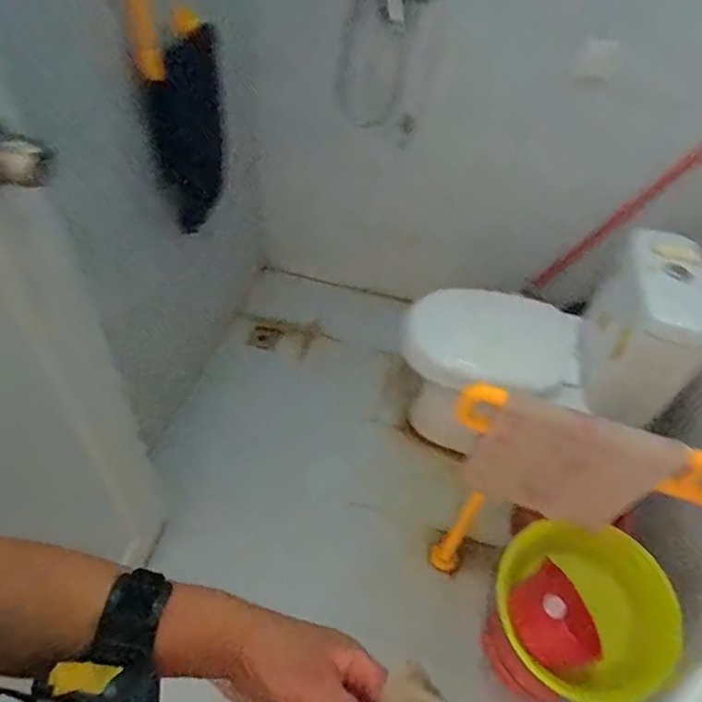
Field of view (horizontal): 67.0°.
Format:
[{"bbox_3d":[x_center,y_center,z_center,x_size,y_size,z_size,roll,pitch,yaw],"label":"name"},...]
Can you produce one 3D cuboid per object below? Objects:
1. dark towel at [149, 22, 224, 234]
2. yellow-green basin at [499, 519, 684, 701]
[{"bbox_3d":[-0.280,-0.363,0.983,0.049,0.596,0.169,40,79,-4],"label":"dark towel"},{"bbox_3d":[0.477,0.514,1.058,0.345,0.173,0.295,7,49,1],"label":"yellow-green basin"}]

